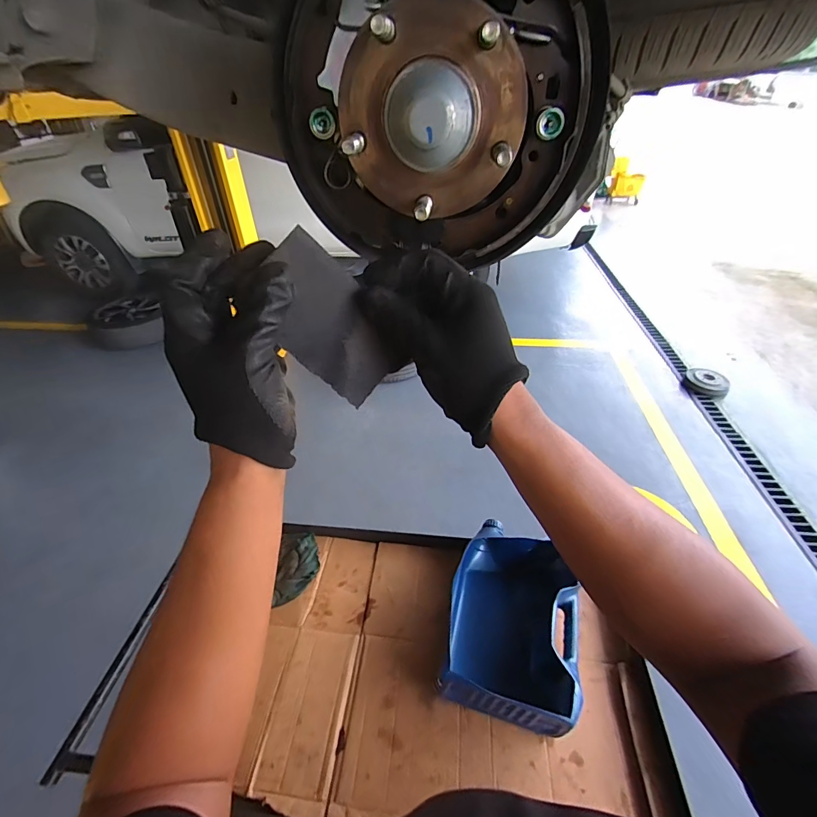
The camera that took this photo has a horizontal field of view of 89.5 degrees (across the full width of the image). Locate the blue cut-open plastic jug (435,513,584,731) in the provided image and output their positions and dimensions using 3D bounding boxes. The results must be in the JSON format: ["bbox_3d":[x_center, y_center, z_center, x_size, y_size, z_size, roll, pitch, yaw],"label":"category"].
[{"bbox_3d":[0.179,0.368,0.740,0.206,0.120,0.313,13,43,7],"label":"blue cut-open plastic jug"}]

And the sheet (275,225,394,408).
[{"bbox_3d":[-0.056,-0.062,0.294,0.108,0.071,0.013,40,-1,-12],"label":"sheet"}]

